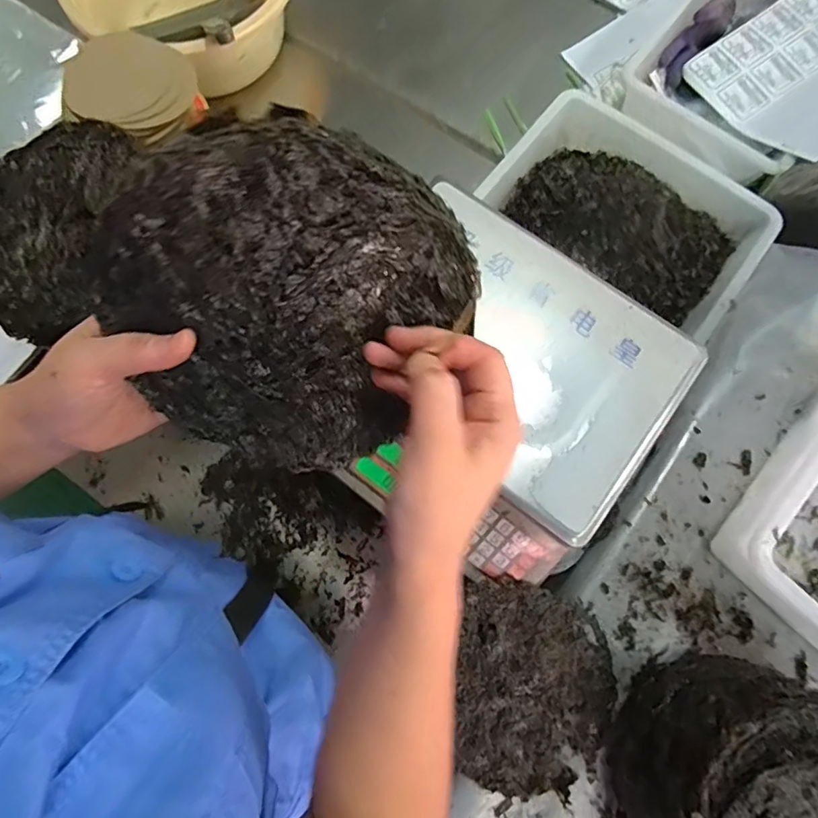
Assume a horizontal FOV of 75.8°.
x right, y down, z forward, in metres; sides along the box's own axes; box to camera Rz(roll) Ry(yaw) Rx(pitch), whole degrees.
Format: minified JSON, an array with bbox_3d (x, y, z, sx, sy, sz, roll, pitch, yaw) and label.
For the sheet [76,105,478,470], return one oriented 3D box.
[{"bbox_3d":[-0.068,-0.047,0.286,0.182,0.193,0.010,18,35,-25],"label":"sheet"}]

